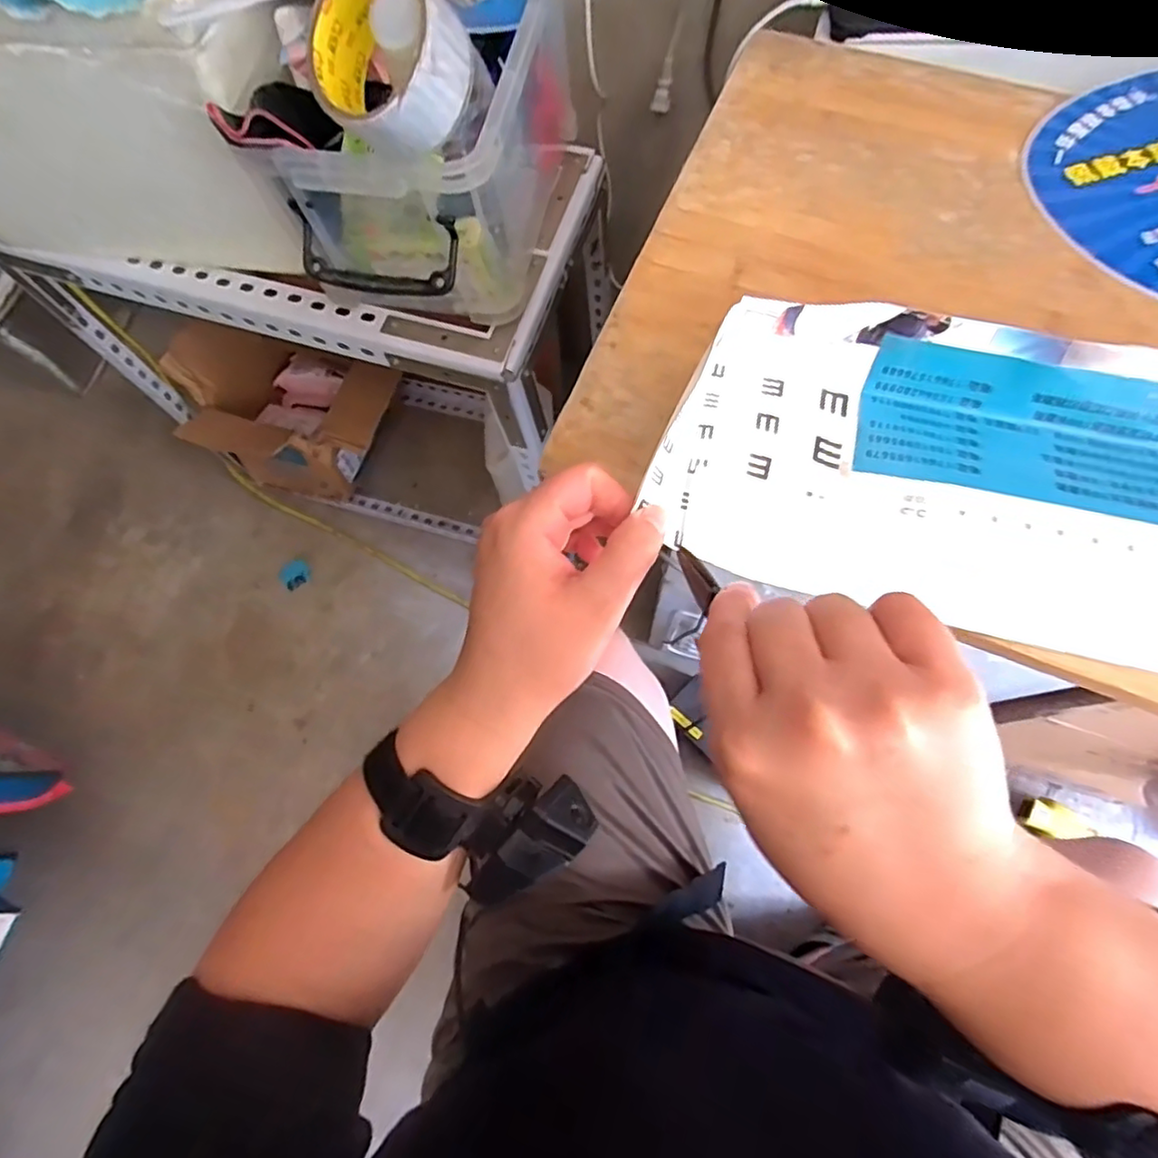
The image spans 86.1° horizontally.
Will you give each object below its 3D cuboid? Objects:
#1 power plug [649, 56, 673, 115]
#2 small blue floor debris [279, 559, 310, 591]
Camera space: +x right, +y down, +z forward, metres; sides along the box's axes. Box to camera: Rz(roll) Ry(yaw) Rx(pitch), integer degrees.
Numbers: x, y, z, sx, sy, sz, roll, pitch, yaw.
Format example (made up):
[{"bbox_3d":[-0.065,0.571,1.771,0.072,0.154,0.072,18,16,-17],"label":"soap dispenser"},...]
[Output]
[{"bbox_3d":[0.085,-0.493,0.620,0.016,0.045,0.009,28,54,11],"label":"power plug"},{"bbox_3d":[-0.483,-0.010,1.054,0.046,0.005,0.055,-33,69,-23],"label":"small blue floor debris"}]

